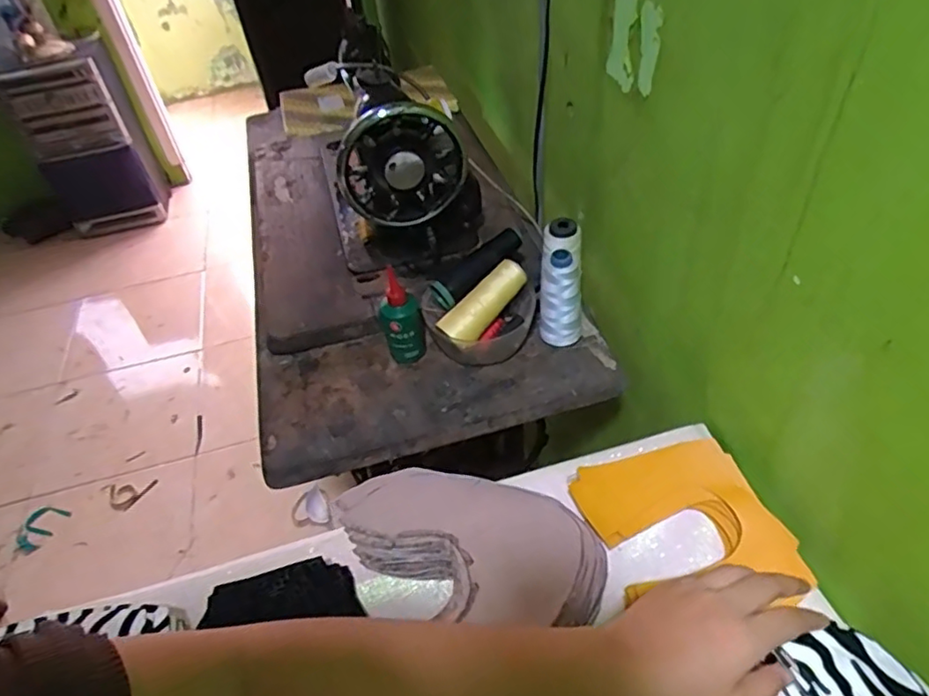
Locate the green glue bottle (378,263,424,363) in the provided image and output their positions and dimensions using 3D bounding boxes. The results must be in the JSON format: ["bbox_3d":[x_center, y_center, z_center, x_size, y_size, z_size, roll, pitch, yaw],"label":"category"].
[{"bbox_3d":[-0.068,-0.029,0.682,0.043,0.122,0.033,-11,45,-3],"label":"green glue bottle"}]

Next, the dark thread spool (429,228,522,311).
[{"bbox_3d":[0.016,-0.089,0.694,0.116,0.030,0.037,-40,51,-6],"label":"dark thread spool"}]

